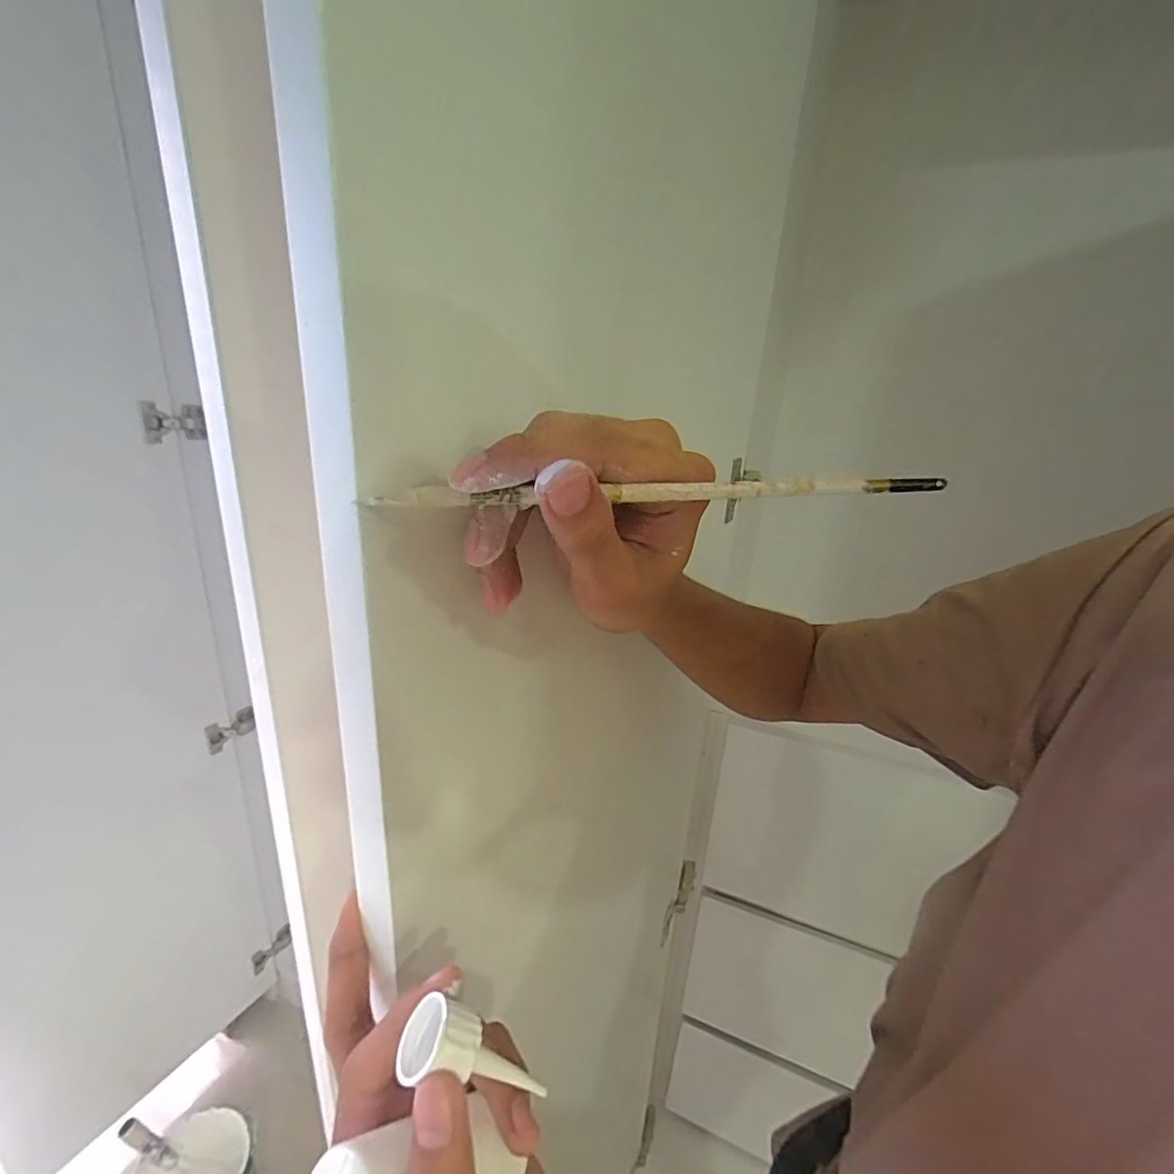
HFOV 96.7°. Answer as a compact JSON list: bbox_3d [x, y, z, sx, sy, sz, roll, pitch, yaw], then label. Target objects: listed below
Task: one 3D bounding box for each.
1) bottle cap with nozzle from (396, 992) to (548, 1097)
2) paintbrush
[{"bbox_3d":[-0.035,0.159,0.175,0.056,0.018,0.019,45,6,-23],"label":"bottle cap with nozzle"},{"bbox_3d":[0.034,-0.032,0.173,0.200,0.006,0.004,-4,21,-13],"label":"paintbrush"}]

